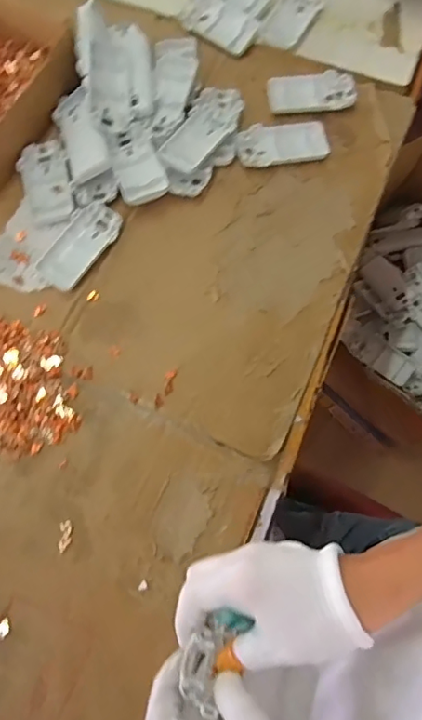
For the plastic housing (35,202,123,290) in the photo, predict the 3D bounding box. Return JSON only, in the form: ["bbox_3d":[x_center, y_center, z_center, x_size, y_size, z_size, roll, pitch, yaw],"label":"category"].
[{"bbox_3d":[-0.132,-0.117,0.543,0.052,0.014,0.095,35,74,13],"label":"plastic housing"}]

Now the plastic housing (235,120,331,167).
[{"bbox_3d":[0.076,-0.233,0.575,0.096,0.014,0.050,-7,69,-1],"label":"plastic housing"}]

